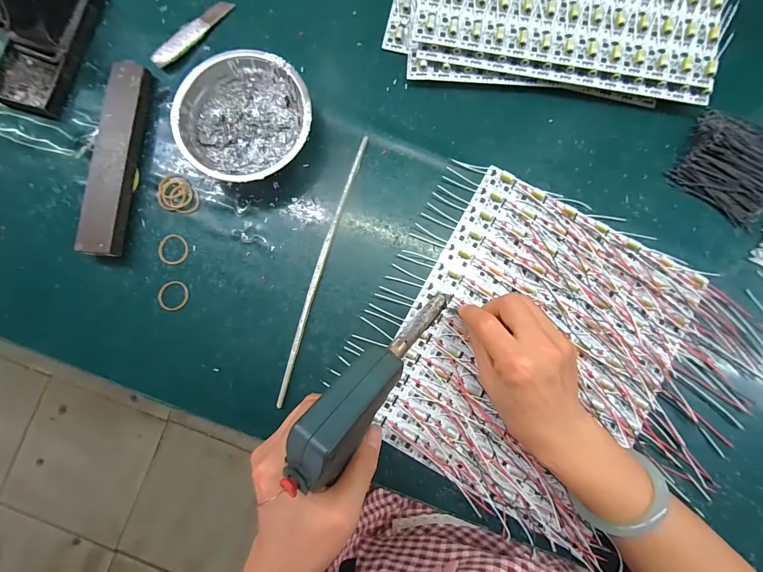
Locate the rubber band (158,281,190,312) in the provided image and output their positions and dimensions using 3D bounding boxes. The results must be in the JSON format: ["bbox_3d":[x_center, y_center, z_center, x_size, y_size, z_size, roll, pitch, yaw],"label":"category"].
[{"bbox_3d":[-0.209,0.010,0.331,0.030,0.004,0.031,0,85,1],"label":"rubber band"}]

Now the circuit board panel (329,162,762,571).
[{"bbox_3d":[0.160,0.069,0.314,0.349,0.015,0.299,30,86,3],"label":"circuit board panel"}]

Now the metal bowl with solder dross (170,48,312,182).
[{"bbox_3d":[-0.129,-0.159,0.324,0.123,0.042,0.123,0,85,1],"label":"metal bowl with solder dross"}]

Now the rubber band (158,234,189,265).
[{"bbox_3d":[-0.211,-0.037,0.335,0.030,0.004,0.031,3,85,1],"label":"rubber band"}]

